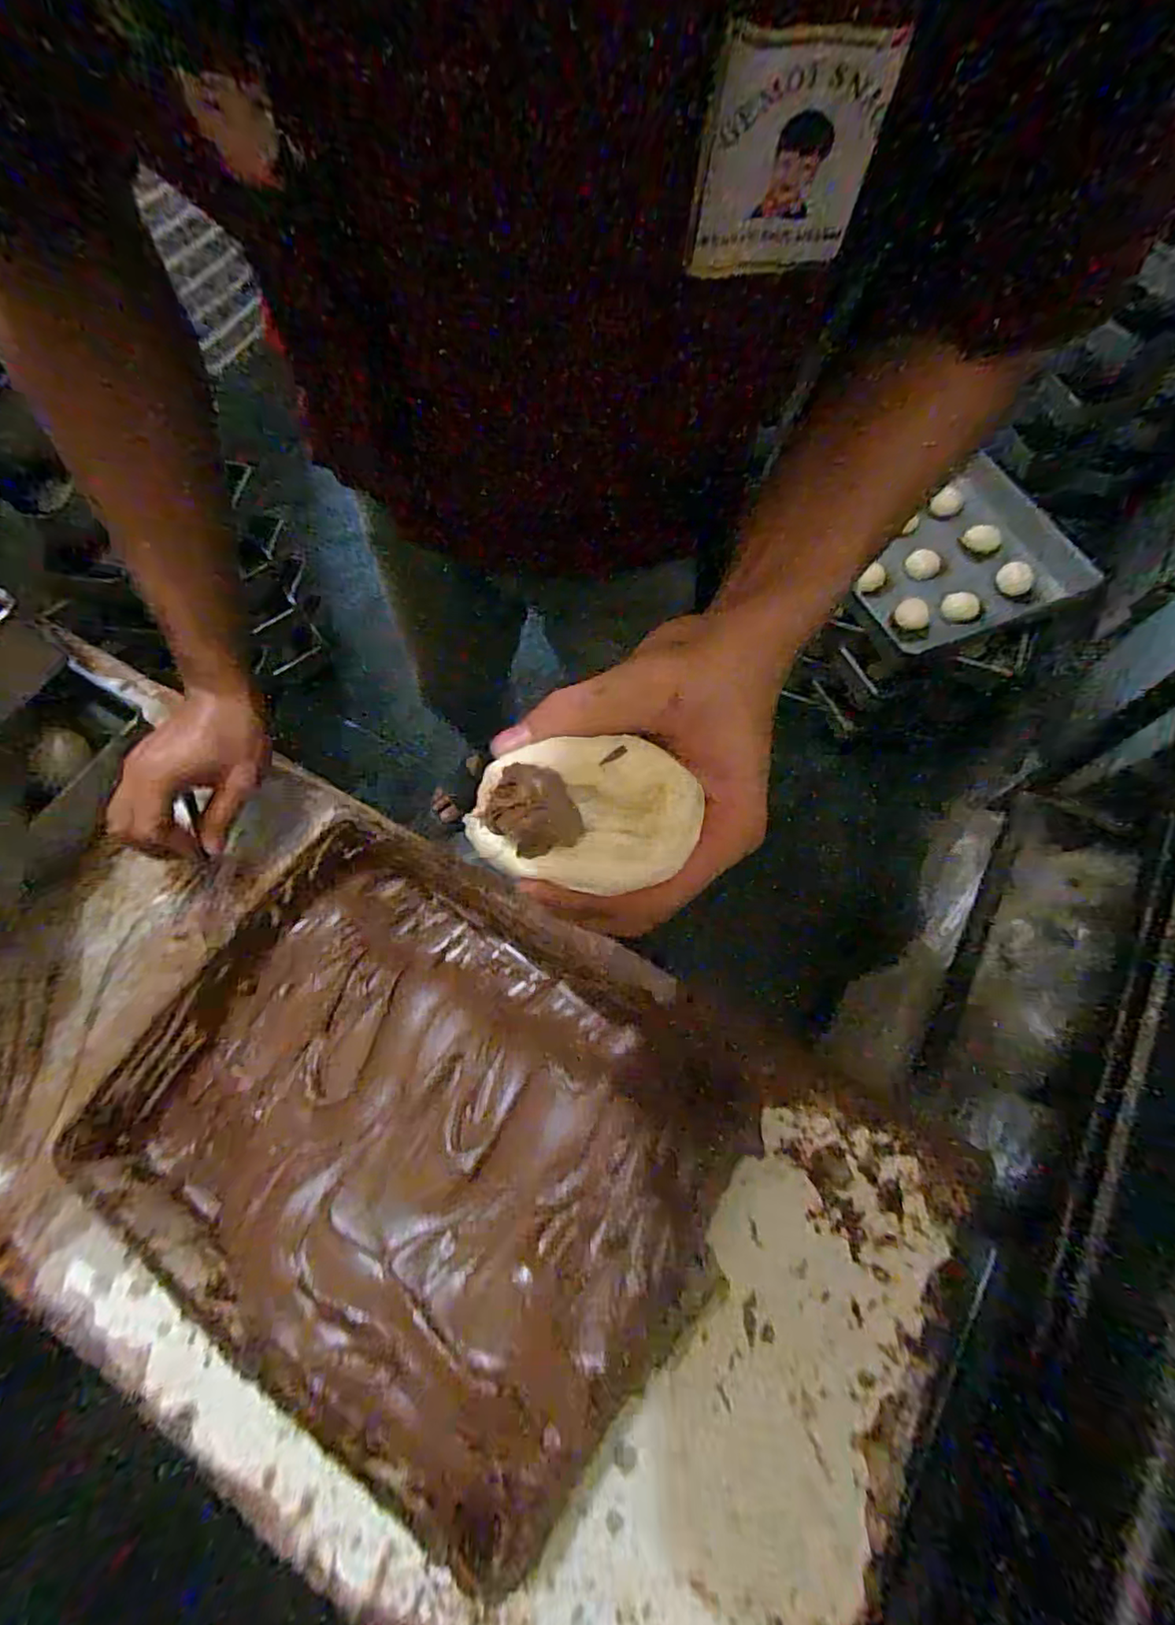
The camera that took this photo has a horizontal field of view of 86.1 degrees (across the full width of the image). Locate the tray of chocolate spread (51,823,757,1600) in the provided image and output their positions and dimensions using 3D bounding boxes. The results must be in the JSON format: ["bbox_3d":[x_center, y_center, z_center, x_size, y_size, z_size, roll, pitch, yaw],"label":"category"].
[{"bbox_3d":[-0.109,0.204,0.420,0.375,0.057,0.284,27,70,15],"label":"tray of chocolate spread"}]

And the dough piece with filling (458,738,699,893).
[{"bbox_3d":[-0.002,-0.001,0.215,0.073,0.026,0.046,3,98,1],"label":"dough piece with filling"}]

